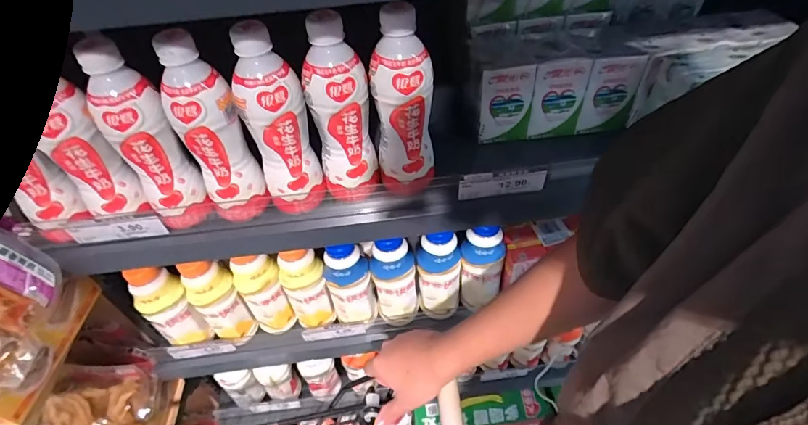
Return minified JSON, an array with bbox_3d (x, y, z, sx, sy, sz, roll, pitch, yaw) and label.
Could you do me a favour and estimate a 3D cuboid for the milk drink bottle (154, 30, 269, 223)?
[{"bbox_3d":[-0.189,-0.074,0.431,0.060,0.189,0.055,-26,53,-19],"label":"milk drink bottle"}]

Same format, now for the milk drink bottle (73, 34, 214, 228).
[{"bbox_3d":[-0.253,-0.067,0.430,0.056,0.189,0.056,-30,55,-22],"label":"milk drink bottle"}]

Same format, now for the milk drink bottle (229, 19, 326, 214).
[{"bbox_3d":[-0.128,-0.087,0.441,0.059,0.196,0.054,-18,51,-13],"label":"milk drink bottle"}]

